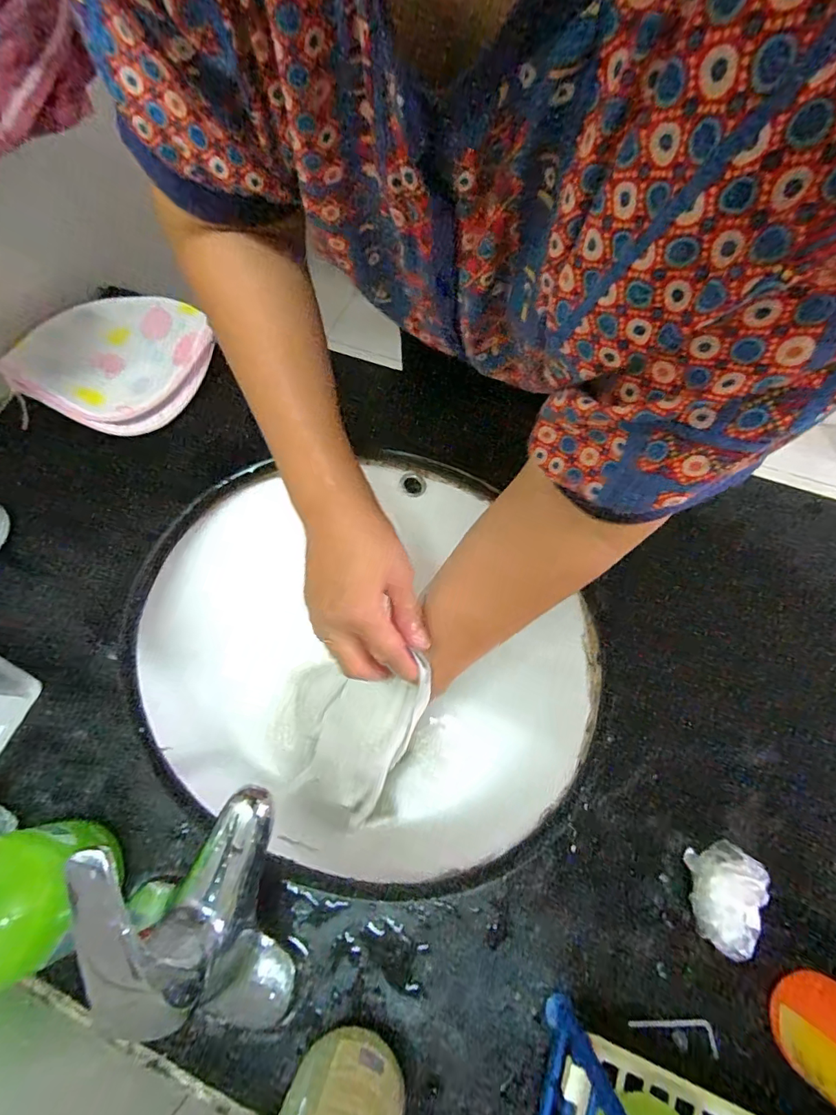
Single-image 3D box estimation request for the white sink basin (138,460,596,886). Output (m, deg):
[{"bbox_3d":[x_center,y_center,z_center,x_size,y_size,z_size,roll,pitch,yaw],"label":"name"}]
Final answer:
[{"bbox_3d":[-0.061,0.104,0.490,0.441,0.143,0.381,-2,68,2],"label":"white sink basin"}]

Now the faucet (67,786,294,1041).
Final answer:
[{"bbox_3d":[-0.127,0.218,0.284,0.068,0.151,0.133,-7,68,0],"label":"faucet"}]

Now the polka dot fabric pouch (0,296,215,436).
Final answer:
[{"bbox_3d":[-0.318,-0.215,0.507,0.167,0.047,0.170,27,72,12],"label":"polka dot fabric pouch"}]

